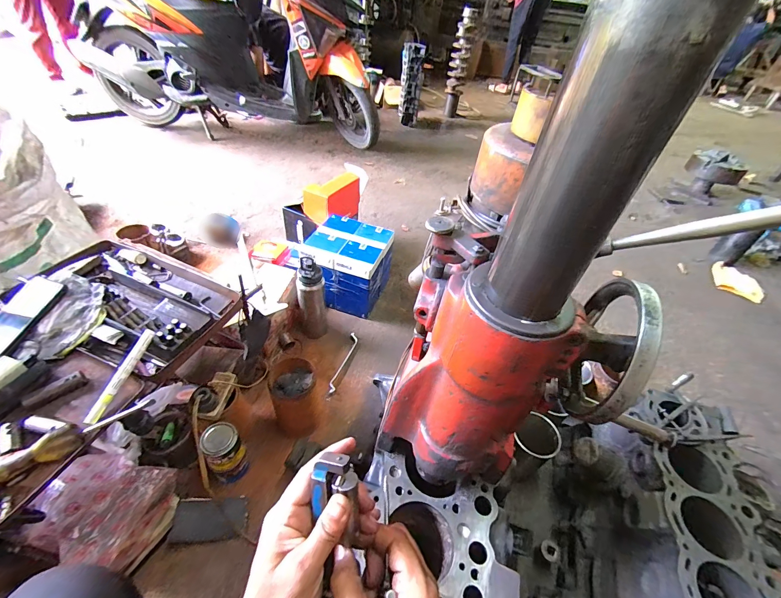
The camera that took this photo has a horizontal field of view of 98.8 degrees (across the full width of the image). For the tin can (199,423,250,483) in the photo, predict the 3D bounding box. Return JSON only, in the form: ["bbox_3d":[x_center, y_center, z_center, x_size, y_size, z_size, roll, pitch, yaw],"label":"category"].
[{"bbox_3d":[-0.355,0.332,0.720,0.067,0.158,0.069,4,44,-4],"label":"tin can"}]

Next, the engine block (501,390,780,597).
[{"bbox_3d":[0.460,0.420,0.679,0.280,0.309,0.418,23,46,16],"label":"engine block"}]

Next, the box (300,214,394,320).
[{"bbox_3d":[-0.144,-0.114,1.161,0.244,0.217,0.243,15,44,8],"label":"box"}]

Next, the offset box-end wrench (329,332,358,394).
[{"bbox_3d":[-0.137,0.188,0.997,0.027,0.017,0.218,13,44,6],"label":"offset box-end wrench"}]

